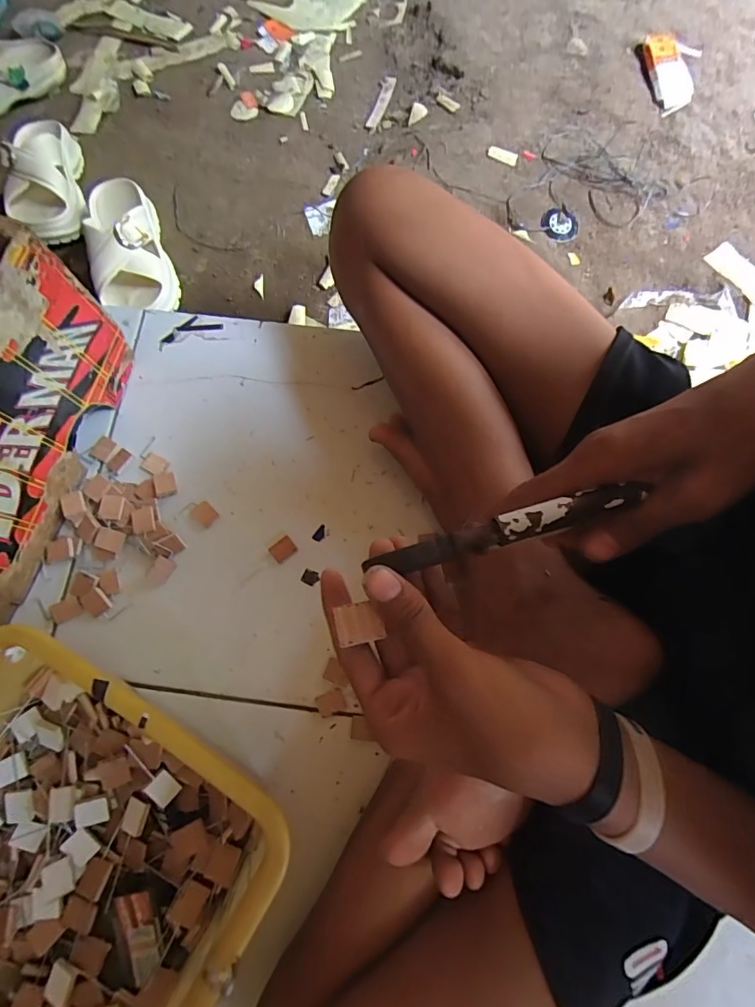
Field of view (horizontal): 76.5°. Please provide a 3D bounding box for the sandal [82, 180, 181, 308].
[{"bbox_3d":[-0.349,-0.354,0.660,0.100,0.089,0.203,-20,77,-5],"label":"sandal"}]

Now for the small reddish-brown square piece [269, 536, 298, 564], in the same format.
[{"bbox_3d":[-0.093,0.045,0.471,0.023,0.005,0.020,-37,79,-8],"label":"small reddish-brown square piece"}]

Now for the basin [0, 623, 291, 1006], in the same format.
[{"bbox_3d":[-0.223,0.264,0.352,0.262,0.121,0.263,32,79,7],"label":"basin"}]

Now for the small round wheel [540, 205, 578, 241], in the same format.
[{"bbox_3d":[0.262,-0.401,0.688,0.050,0.019,0.053,-1,70,2],"label":"small round wheel"}]

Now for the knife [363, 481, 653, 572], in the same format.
[{"bbox_3d":[0.067,0.014,0.249,0.145,0.008,0.014,-14,70,0],"label":"knife"}]

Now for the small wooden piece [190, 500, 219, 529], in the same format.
[{"bbox_3d":[-0.175,0.011,0.485,0.025,0.004,0.020,43,80,9],"label":"small wooden piece"}]

